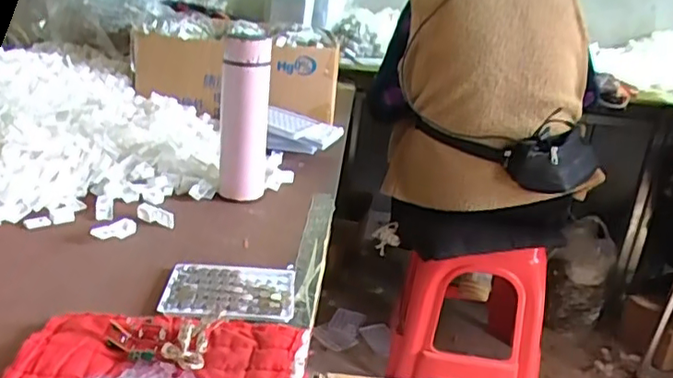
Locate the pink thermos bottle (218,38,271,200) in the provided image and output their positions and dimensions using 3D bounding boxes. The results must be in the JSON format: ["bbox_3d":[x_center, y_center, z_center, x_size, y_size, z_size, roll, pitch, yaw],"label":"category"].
[{"bbox_3d":[-0.128,-0.101,0.835,0.068,0.222,0.061,3,22,-11],"label":"pink thermos bottle"}]

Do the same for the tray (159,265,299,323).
[{"bbox_3d":[-0.110,0.104,0.617,0.130,0.010,0.096,6,21,-3],"label":"tray"}]

